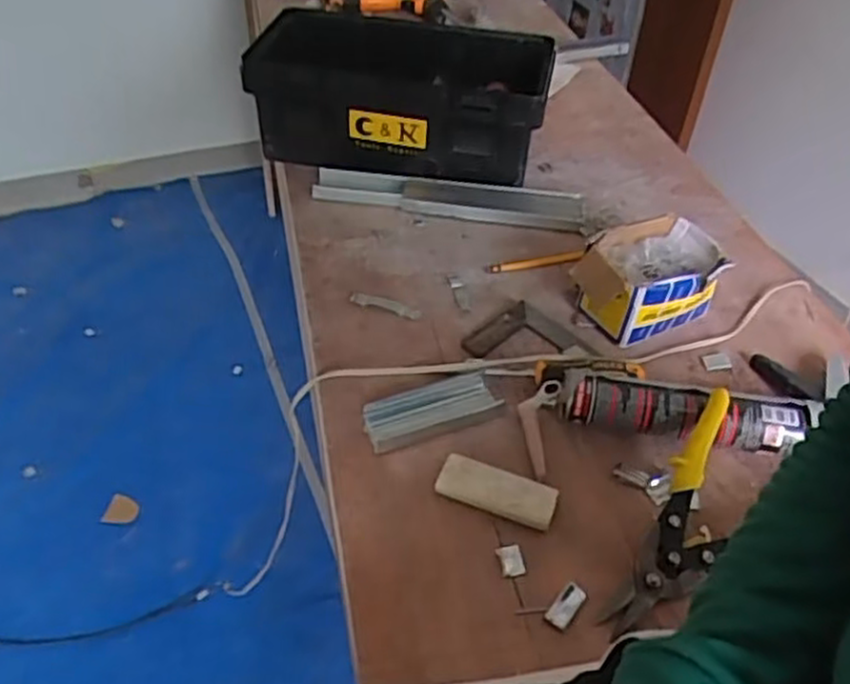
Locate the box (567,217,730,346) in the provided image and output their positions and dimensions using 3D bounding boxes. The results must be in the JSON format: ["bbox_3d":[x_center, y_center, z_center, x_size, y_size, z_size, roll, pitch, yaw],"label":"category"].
[{"bbox_3d":[0.253,-0.071,0.847,0.160,0.083,0.103,-14,45,-18],"label":"box"}]

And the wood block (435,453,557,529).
[{"bbox_3d":[0.064,0.132,0.674,0.104,0.015,0.040,16,44,14],"label":"wood block"}]

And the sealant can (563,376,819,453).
[{"bbox_3d":[0.244,0.067,0.722,0.217,0.052,0.053,10,43,8],"label":"sealant can"}]

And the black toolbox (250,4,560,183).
[{"bbox_3d":[-0.037,-0.337,1.063,0.395,0.189,0.196,9,43,7],"label":"black toolbox"}]

